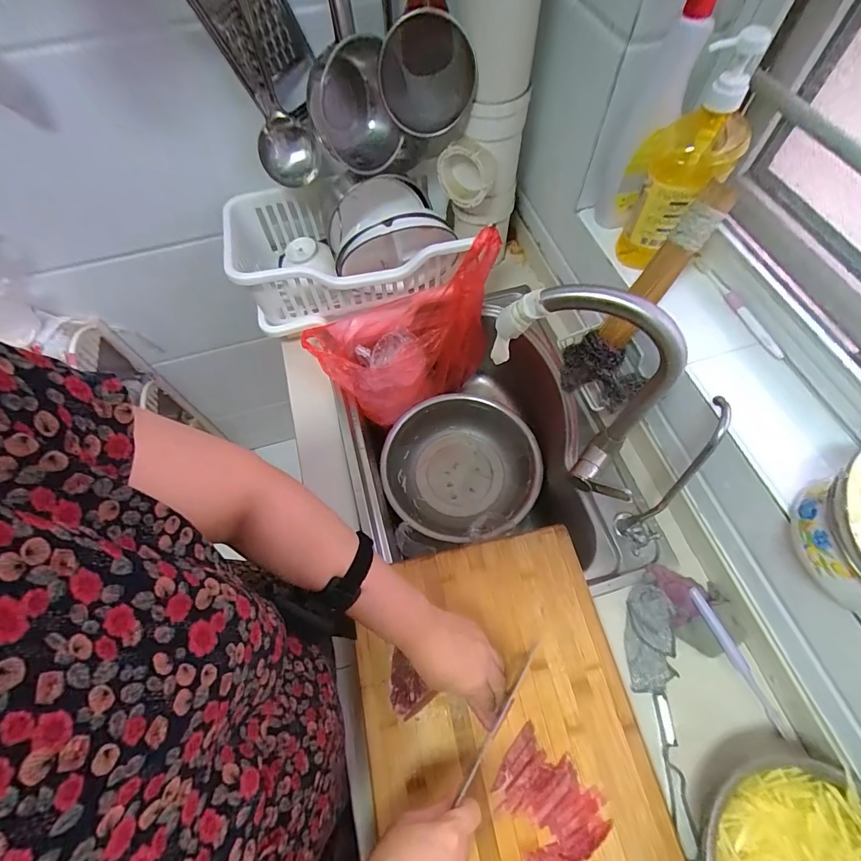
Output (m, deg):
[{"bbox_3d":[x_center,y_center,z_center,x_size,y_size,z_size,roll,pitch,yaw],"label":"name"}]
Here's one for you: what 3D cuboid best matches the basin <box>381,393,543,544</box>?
[{"bbox_3d":[0.068,0.073,0.828,0.290,0.108,0.298,-1,63,2],"label":"basin"}]

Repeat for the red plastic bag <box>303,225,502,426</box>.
[{"bbox_3d":[-0.044,-0.156,0.742,0.333,0.281,0.159,-14,64,-5],"label":"red plastic bag"}]

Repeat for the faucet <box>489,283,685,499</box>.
[{"bbox_3d":[0.183,-0.048,0.484,0.226,0.287,0.072,33,69,17],"label":"faucet"}]

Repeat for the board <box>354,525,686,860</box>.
[{"bbox_3d":[0.089,0.367,0.480,0.317,0.023,0.443,-12,63,-4],"label":"board"}]

